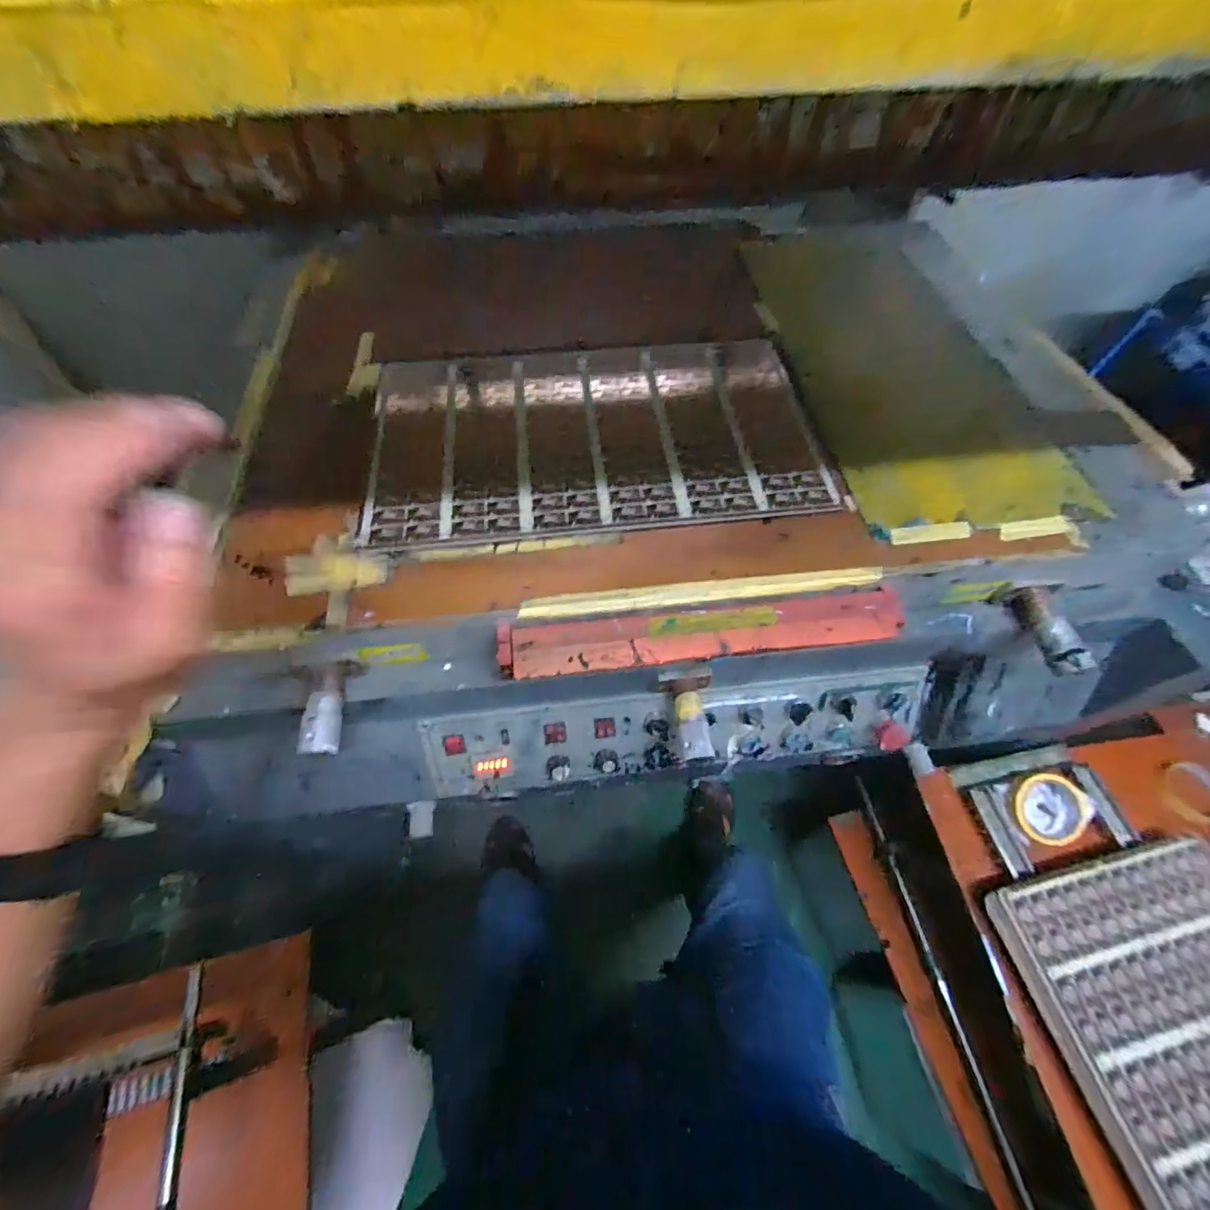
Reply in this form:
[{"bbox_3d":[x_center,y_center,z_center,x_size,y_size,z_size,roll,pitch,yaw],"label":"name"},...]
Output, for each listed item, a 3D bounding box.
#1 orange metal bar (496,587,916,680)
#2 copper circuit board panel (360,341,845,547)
[{"bbox_3d":[0.097,0.028,0.505,0.393,0.022,0.051,-4,59,-3],"label":"orange metal bar"},{"bbox_3d":[-0.012,-0.210,0.620,0.509,0.011,0.296,-4,59,-3],"label":"copper circuit board panel"}]

